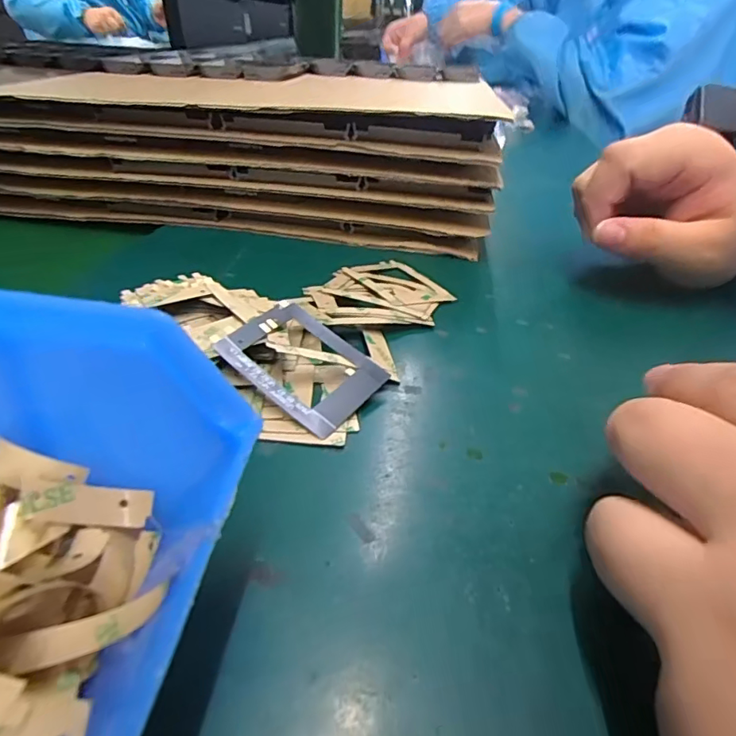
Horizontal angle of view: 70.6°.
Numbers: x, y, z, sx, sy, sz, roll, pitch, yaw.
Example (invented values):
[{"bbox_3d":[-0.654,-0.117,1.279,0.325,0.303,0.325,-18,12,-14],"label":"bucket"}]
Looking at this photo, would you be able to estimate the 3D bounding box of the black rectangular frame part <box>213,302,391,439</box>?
[{"bbox_3d":[-0.023,-0.002,0.187,0.052,0.004,0.038,38,52,16],"label":"black rectangular frame part"}]

